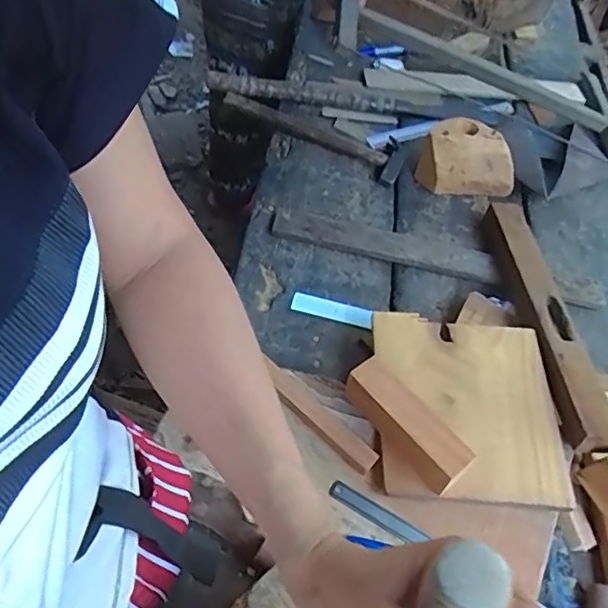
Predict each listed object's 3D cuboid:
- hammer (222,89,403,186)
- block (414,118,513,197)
[{"bbox_3d":[0.026,-0.312,1.054,0.330,0.032,0.092,28,56,12],"label":"hammer"},{"bbox_3d":[0.267,-0.237,0.984,0.145,0.096,0.079,-2,56,-9],"label":"block"}]

